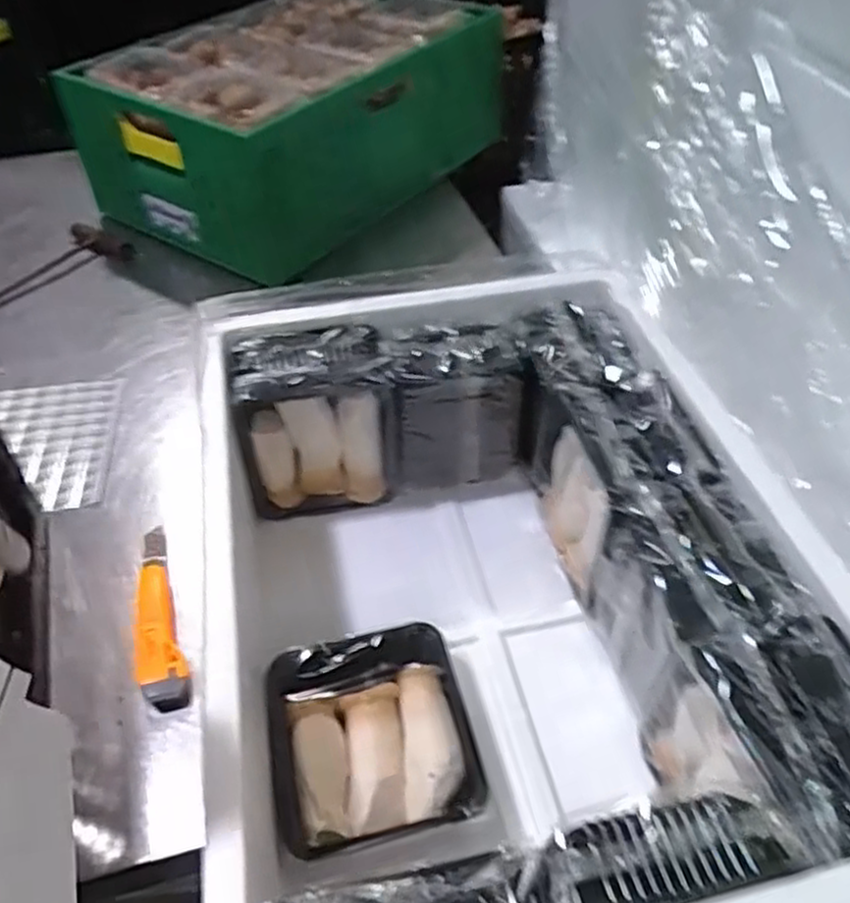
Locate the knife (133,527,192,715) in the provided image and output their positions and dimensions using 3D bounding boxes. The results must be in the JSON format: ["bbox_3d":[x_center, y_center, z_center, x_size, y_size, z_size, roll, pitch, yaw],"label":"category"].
[{"bbox_3d":[-0.245,0.142,0.666,0.040,0.018,0.202,-16,47,-16],"label":"knife"}]

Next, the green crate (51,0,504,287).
[{"bbox_3d":[-0.178,-0.587,1.280,0.437,0.252,0.700,24,49,22],"label":"green crate"}]

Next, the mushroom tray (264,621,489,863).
[{"bbox_3d":[-0.038,0.209,0.544,0.145,0.052,0.152,-8,45,-9],"label":"mushroom tray"}]

